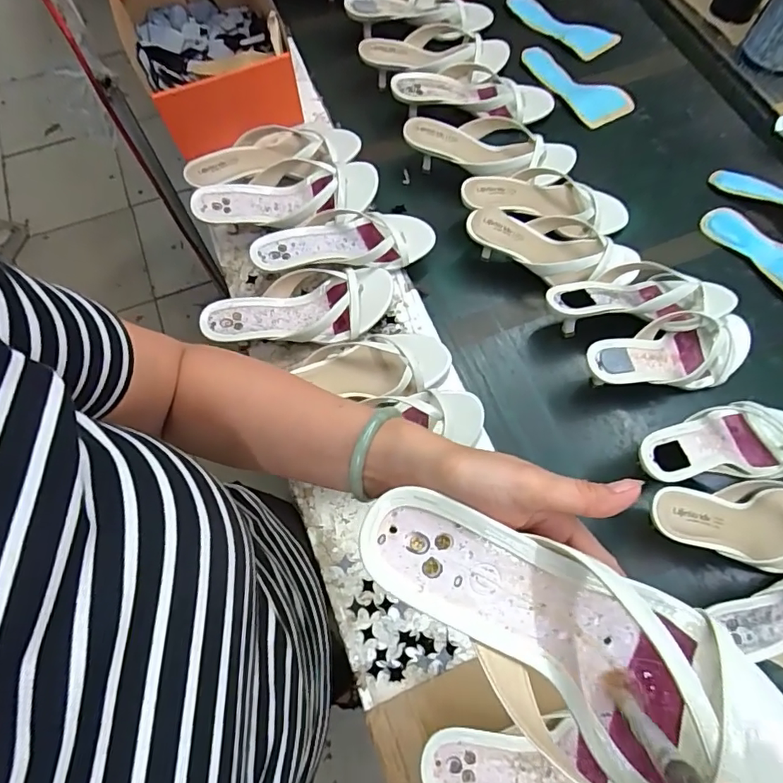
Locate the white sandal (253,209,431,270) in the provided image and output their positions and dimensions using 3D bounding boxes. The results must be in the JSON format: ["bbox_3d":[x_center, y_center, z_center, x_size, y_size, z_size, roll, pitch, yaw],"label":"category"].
[{"bbox_3d":[-0.060,-0.196,0.657,0.229,0.058,0.080,-17,63,-8],"label":"white sandal"}]

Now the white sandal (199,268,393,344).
[{"bbox_3d":[-0.108,-0.106,0.624,0.231,0.059,0.097,-15,69,-4],"label":"white sandal"}]

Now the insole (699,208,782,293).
[{"bbox_3d":[0.541,-0.209,0.725,0.084,0.031,0.186,-35,72,-11],"label":"insole"}]

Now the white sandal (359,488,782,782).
[{"bbox_3d":[0.085,0.125,0.248,0.223,0.049,0.092,29,67,9],"label":"white sandal"}]

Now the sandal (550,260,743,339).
[{"bbox_3d":[0.317,-0.118,0.662,0.240,0.065,0.099,-6,69,0],"label":"sandal"}]

